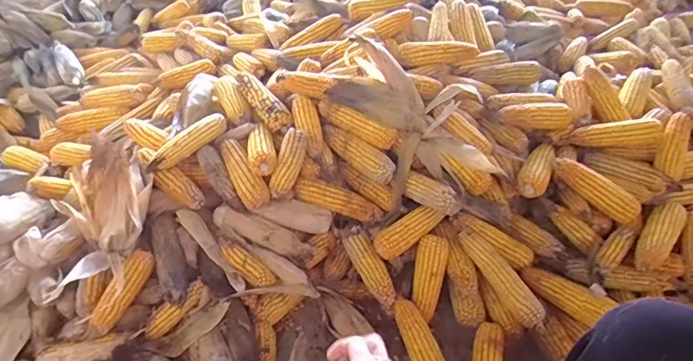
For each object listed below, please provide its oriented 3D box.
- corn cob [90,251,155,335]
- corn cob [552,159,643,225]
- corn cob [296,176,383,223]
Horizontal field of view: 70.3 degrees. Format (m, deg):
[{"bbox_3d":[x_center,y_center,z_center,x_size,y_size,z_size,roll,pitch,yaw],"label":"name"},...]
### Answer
[{"bbox_3d":[-0.375,0.177,0.826,0.034,0.044,0.147,10,45,12],"label":"corn cob"},{"bbox_3d":[0.474,0.014,0.932,0.179,0.046,0.046,37,52,6],"label":"corn cob"},{"bbox_3d":[-0.014,0.036,0.957,0.175,0.043,0.041,21,45,-1],"label":"corn cob"}]

